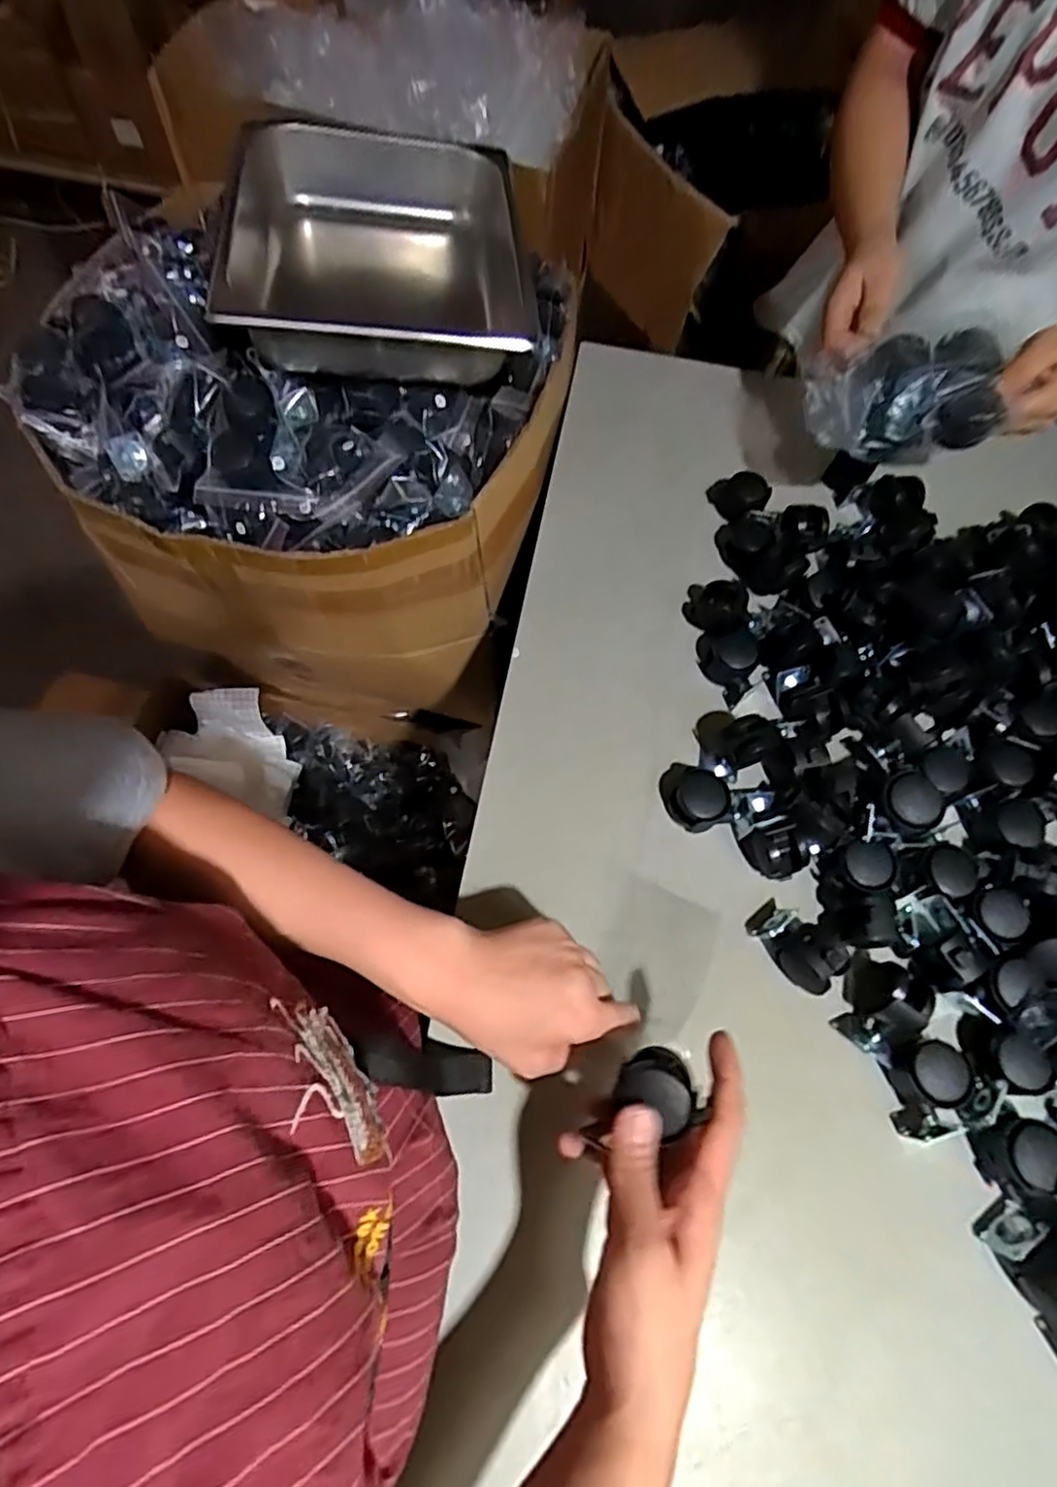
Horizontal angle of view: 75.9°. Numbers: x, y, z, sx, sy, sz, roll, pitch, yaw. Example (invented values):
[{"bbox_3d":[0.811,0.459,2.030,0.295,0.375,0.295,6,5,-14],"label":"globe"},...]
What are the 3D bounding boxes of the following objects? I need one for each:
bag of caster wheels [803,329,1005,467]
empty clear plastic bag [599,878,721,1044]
[{"bbox_3d":[0.329,-0.296,0.596,0.161,0.060,0.105,2,95,24],"label":"bag of caster wheels"},{"bbox_3d":[0.094,0.162,0.511,0.079,0.008,0.104,26,66,9],"label":"empty clear plastic bag"}]

